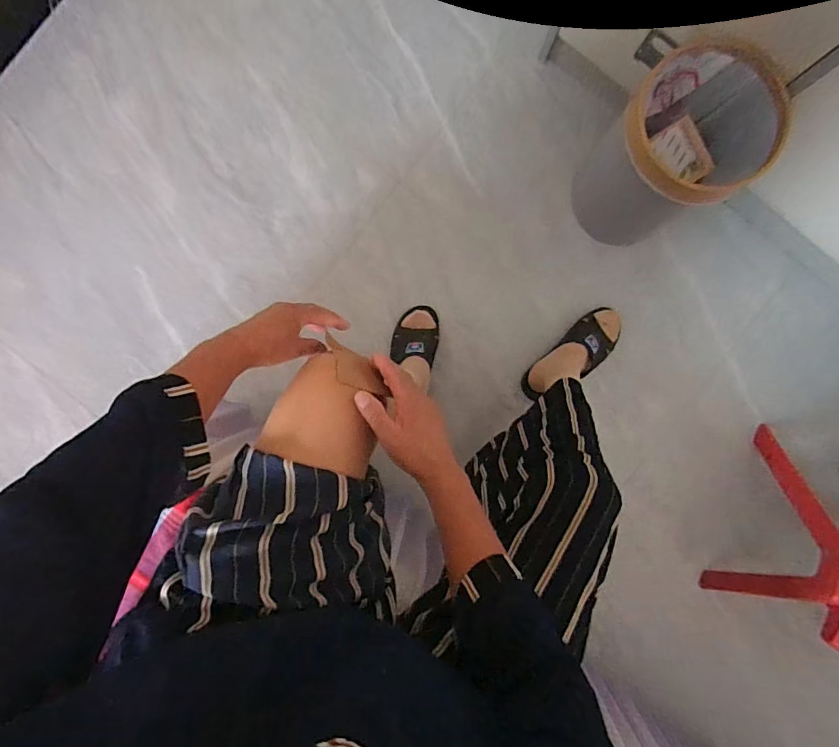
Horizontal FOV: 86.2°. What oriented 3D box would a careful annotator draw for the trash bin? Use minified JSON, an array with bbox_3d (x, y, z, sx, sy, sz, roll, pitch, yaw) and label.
[{"bbox_3d":[0.437,-0.386,0.803,0.224,0.274,0.208,0,90,-2],"label":"trash bin"}]

